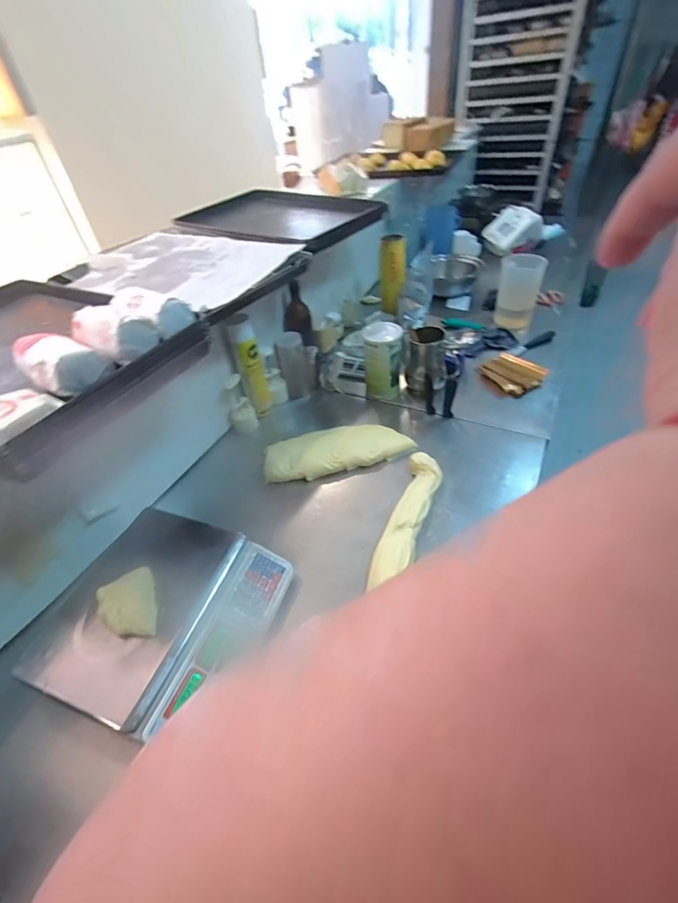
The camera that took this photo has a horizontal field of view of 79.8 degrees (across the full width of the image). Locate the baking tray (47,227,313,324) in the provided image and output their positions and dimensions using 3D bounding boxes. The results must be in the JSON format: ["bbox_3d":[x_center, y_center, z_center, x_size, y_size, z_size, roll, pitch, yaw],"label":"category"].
[{"bbox_3d":[-0.404,-0.478,1.043,0.597,0.045,0.464,21,48,29],"label":"baking tray"}]

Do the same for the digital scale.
[{"bbox_3d":[-0.305,0.289,0.728,0.339,0.086,0.349,10,44,20],"label":"digital scale"}]

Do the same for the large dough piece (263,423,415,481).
[{"bbox_3d":[-0.007,-0.008,1.065,0.388,0.046,0.136,-15,41,-9],"label":"large dough piece"}]

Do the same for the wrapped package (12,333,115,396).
[{"bbox_3d":[-0.428,-0.136,0.628,0.141,0.072,0.091,20,48,28],"label":"wrapped package"}]

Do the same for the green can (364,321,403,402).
[{"bbox_3d":[0.128,-0.261,1.188,0.106,0.214,0.091,-4,41,4],"label":"green can"}]

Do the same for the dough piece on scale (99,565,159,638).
[{"bbox_3d":[-0.353,0.263,0.688,0.090,0.049,0.111,-25,44,-19],"label":"dough piece on scale"}]

